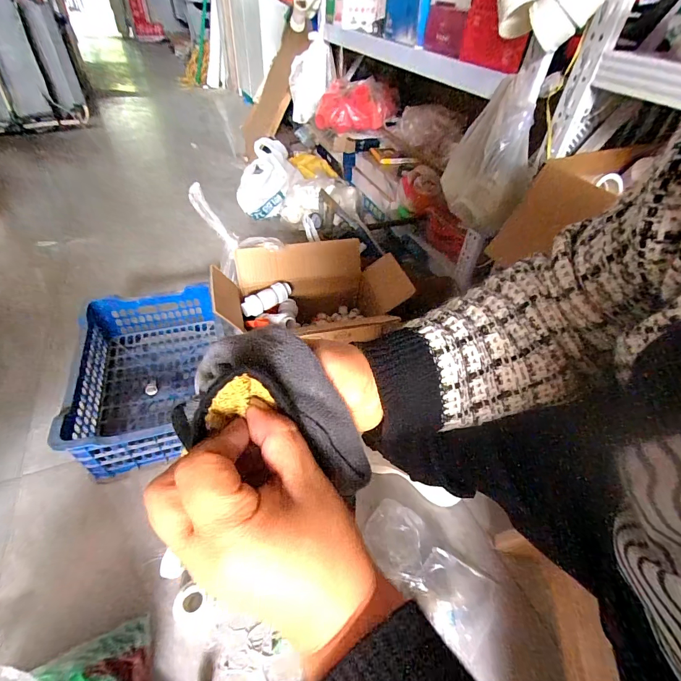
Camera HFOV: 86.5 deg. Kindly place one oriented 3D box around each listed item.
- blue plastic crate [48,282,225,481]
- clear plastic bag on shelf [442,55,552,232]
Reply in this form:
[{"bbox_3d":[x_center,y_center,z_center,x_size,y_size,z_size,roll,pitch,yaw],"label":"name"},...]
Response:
[{"bbox_3d":[-0.430,0.078,0.823,0.275,0.151,0.402,-10,45,-15],"label":"blue plastic crate"},{"bbox_3d":[0.338,-0.411,0.817,0.191,0.311,0.099,25,46,20],"label":"clear plastic bag on shelf"}]

